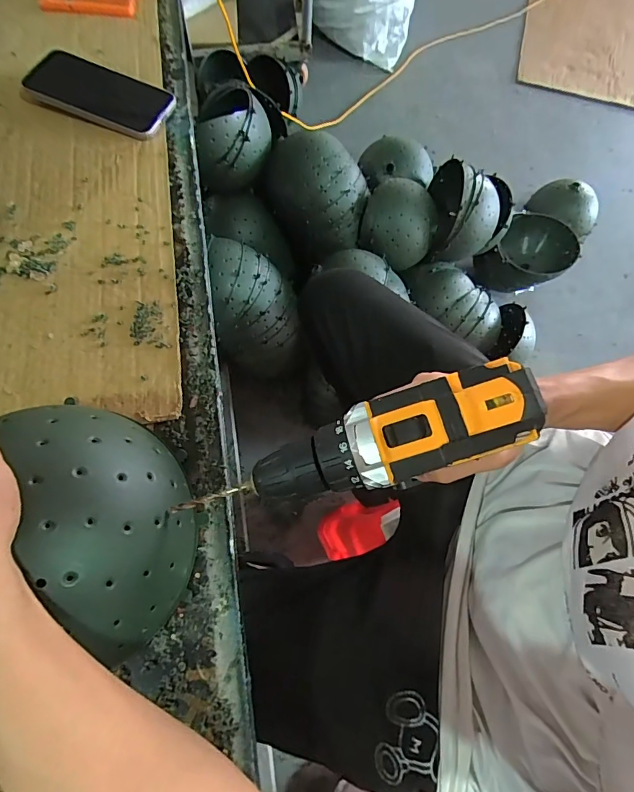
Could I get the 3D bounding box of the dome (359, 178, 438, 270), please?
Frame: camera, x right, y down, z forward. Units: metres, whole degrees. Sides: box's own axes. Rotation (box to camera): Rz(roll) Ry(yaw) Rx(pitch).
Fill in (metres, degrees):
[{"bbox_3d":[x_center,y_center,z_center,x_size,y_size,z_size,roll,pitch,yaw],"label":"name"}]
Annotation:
[{"bbox_3d":[0.193,-0.406,0.996,0.167,0.109,0.174,1,68,-2],"label":"dome"}]

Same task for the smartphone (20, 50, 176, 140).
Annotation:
[{"bbox_3d":[-0.260,-0.361,0.512,0.170,0.016,0.086,21,69,6],"label":"smartphone"}]

